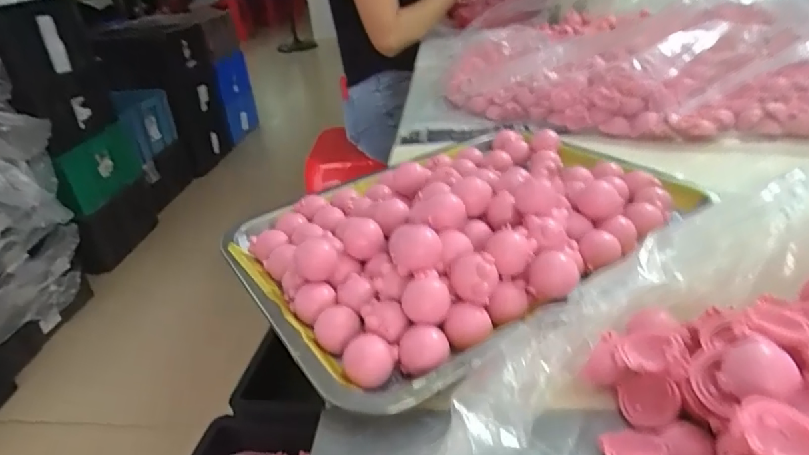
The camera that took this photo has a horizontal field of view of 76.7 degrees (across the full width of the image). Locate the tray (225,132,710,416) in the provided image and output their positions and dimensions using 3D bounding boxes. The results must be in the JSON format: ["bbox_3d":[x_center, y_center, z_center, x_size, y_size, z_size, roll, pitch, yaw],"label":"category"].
[{"bbox_3d":[0.050,-0.014,0.415,0.351,0.066,0.249,-24,35,-27],"label":"tray"}]

